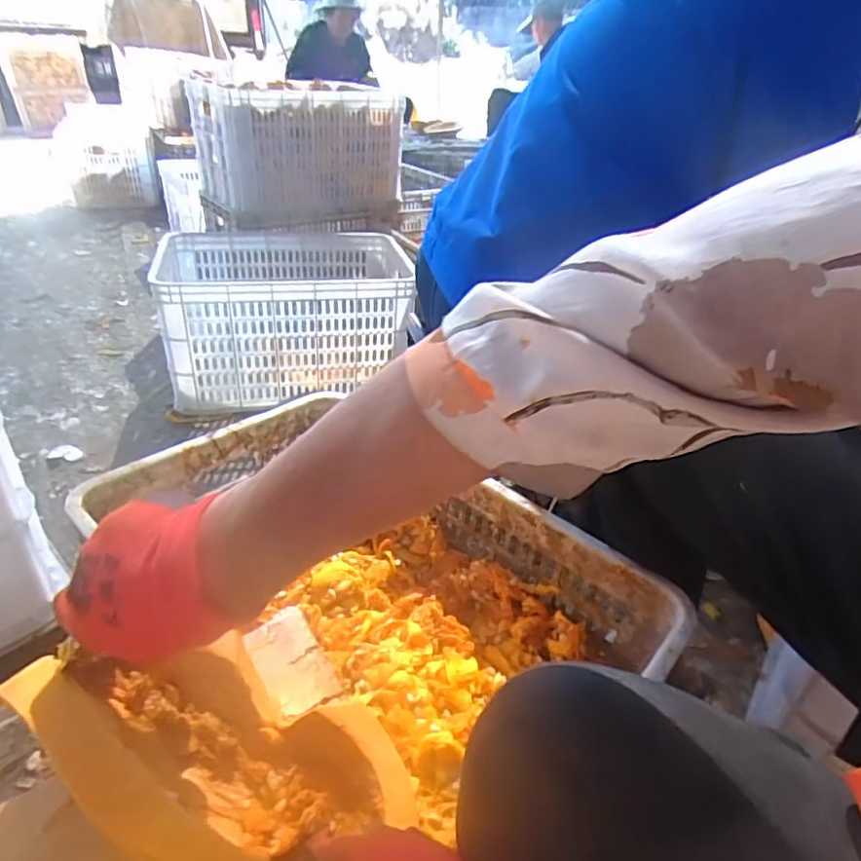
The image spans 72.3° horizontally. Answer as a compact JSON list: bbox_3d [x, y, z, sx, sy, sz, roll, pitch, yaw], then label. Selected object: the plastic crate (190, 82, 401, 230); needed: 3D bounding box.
[{"bbox_3d":[-0.326,-0.761,1.598,0.537,0.310,0.253,-23,42,-34],"label":"plastic crate"}]

